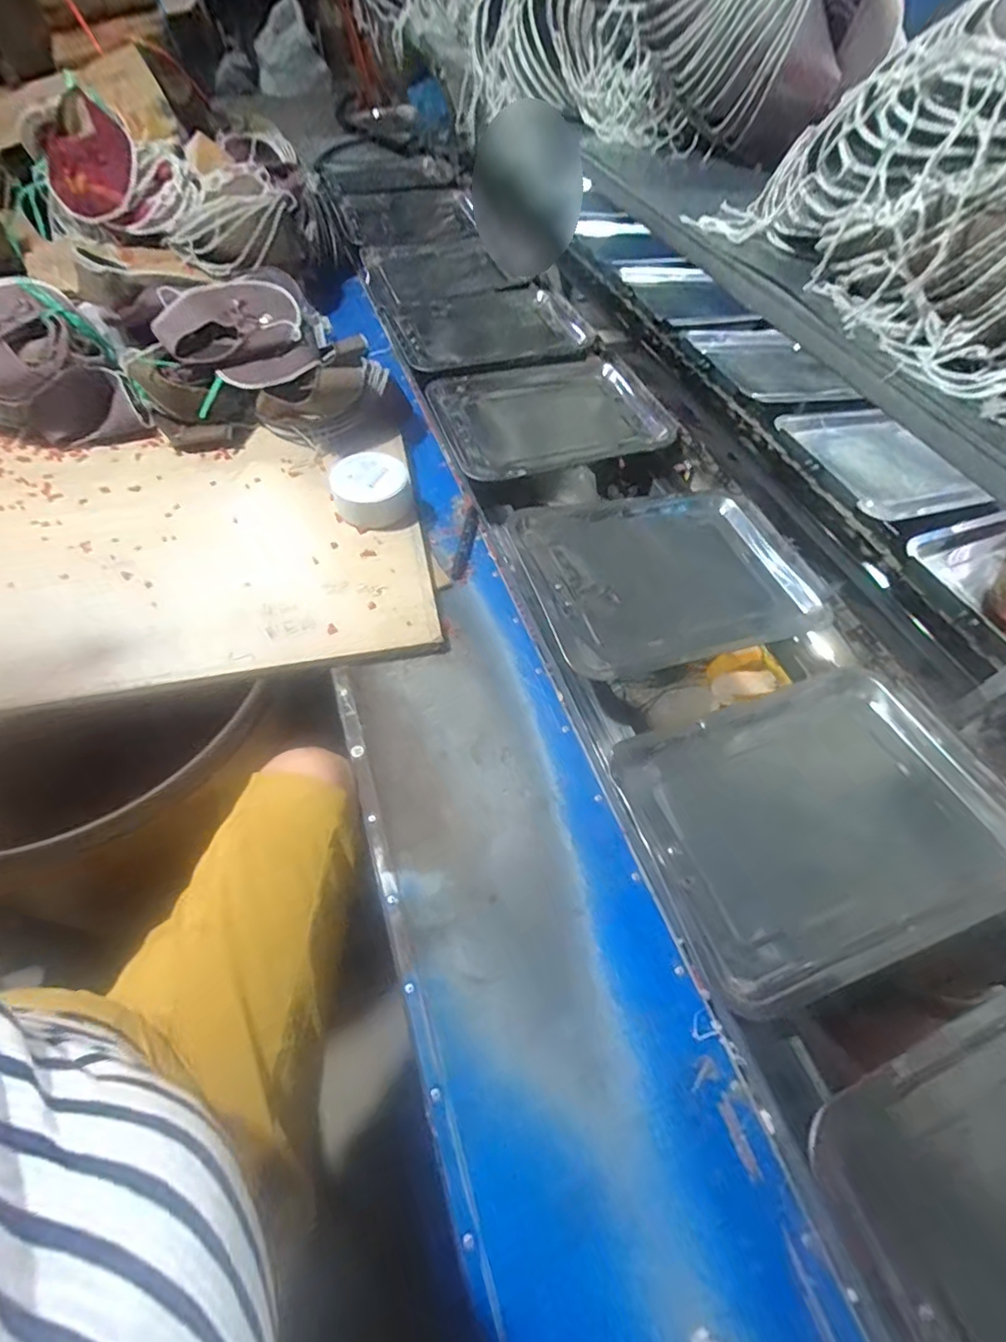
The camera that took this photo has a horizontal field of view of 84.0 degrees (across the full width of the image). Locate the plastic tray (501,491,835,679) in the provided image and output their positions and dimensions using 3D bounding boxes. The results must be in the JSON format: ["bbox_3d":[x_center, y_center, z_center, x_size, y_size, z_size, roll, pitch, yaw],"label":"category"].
[{"bbox_3d":[0.202,-0.130,0.698,0.358,0.030,0.278,-11,58,-15],"label":"plastic tray"}]

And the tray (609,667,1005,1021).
[{"bbox_3d":[0.309,0.138,0.549,0.343,0.040,0.258,-16,58,-13],"label":"tray"}]

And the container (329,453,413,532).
[{"bbox_3d":[-0.182,-0.251,0.765,0.100,0.053,0.099,-18,59,-14],"label":"container"}]

